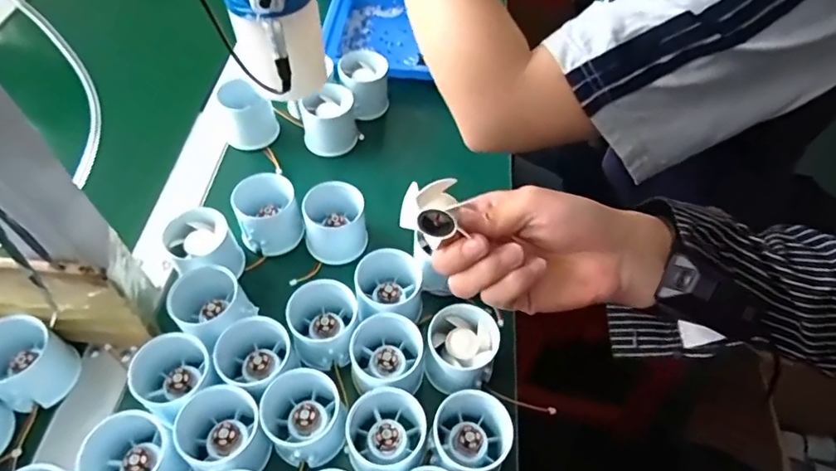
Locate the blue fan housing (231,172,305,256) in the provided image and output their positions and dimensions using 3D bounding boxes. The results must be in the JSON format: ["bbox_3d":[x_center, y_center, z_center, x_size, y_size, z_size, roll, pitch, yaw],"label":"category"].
[{"bbox_3d":[-0.131,-0.018,0.459,0.053,0.050,0.051,-14,56,-12],"label":"blue fan housing"}]

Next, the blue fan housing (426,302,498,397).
[{"bbox_3d":[0.033,0.083,0.393,0.050,0.040,0.060,9,55,4],"label":"blue fan housing"}]

